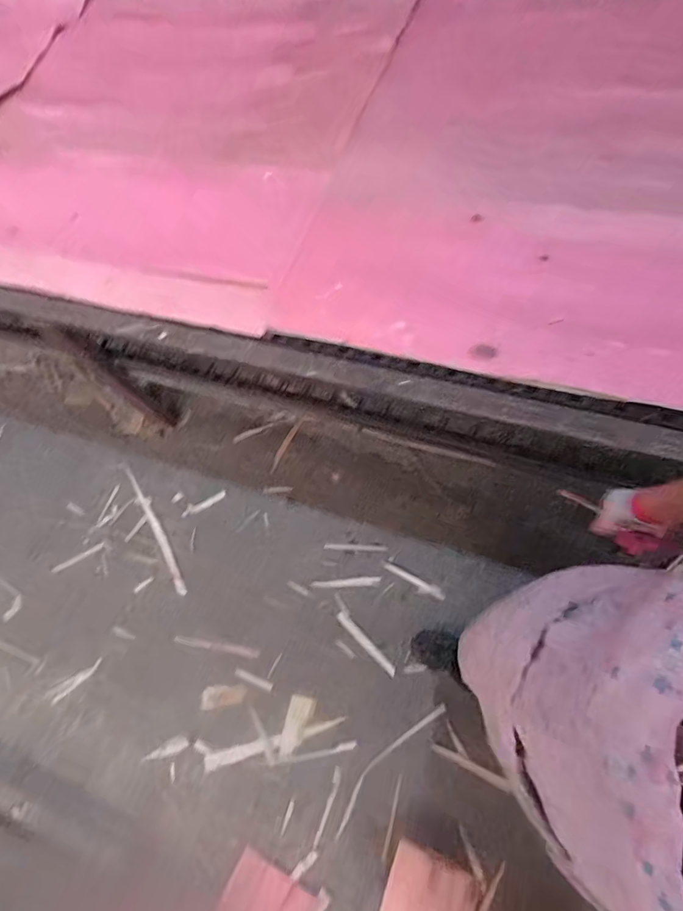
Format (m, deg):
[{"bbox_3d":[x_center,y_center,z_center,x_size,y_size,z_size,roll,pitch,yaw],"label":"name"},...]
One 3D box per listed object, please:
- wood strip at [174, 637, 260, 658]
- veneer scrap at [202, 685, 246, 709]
[{"bbox_3d":[-0.409,0.624,1.503,0.291,0.011,0.027,6,70,11],"label":"wood strip"},{"bbox_3d":[-0.374,0.760,1.453,0.142,0.007,0.062,-12,67,4],"label":"veneer scrap"}]

